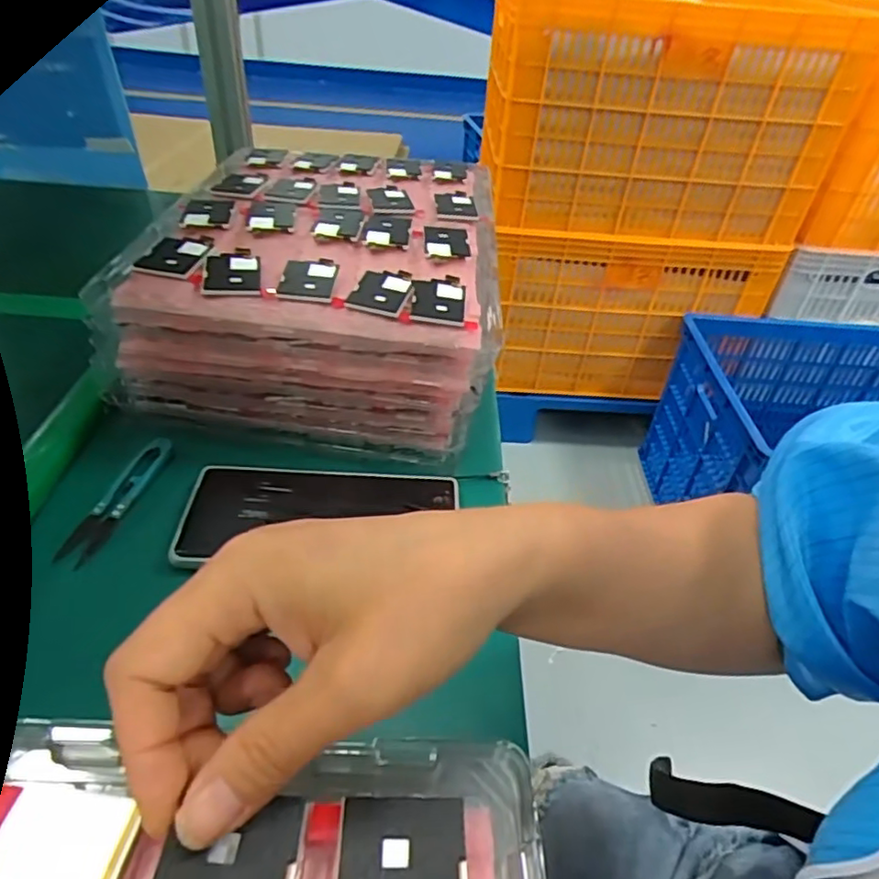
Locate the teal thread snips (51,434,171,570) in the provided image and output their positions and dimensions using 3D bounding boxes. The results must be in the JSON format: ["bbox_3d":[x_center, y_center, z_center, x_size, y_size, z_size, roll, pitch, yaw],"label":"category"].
[{"bbox_3d":[-0.198,0.036,0.374,0.023,0.014,0.098,13,41,9],"label":"teal thread snips"}]

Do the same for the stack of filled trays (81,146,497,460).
[{"bbox_3d":[-0.081,-0.136,0.500,0.242,0.100,0.309,8,41,3],"label":"stack of filled trays"}]

